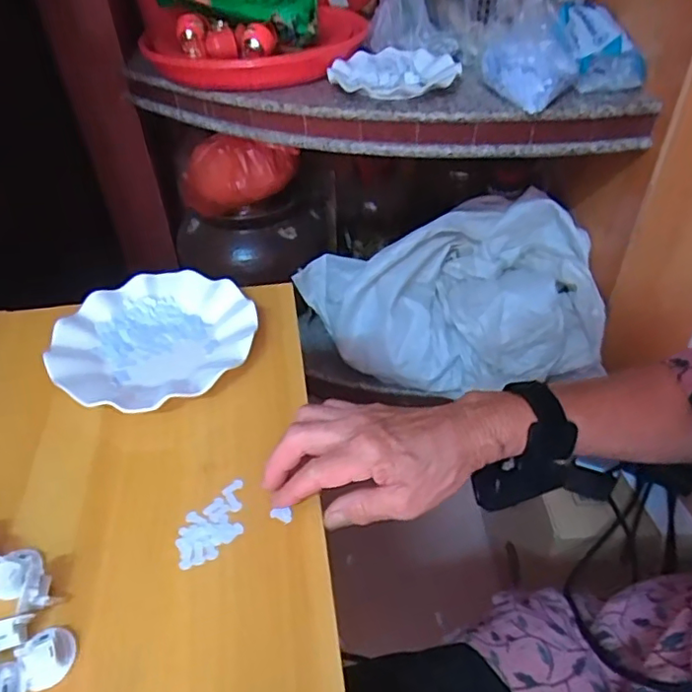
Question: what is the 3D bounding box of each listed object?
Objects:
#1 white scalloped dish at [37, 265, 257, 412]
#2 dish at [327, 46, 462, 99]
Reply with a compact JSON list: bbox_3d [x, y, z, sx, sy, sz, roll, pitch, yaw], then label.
[{"bbox_3d":[-0.177,-0.001,0.540,0.179,0.037,0.182,-1,42,1],"label":"white scalloped dish"},{"bbox_3d":[0.071,-0.395,0.822,0.177,0.022,0.147,5,43,8],"label":"dish"}]

